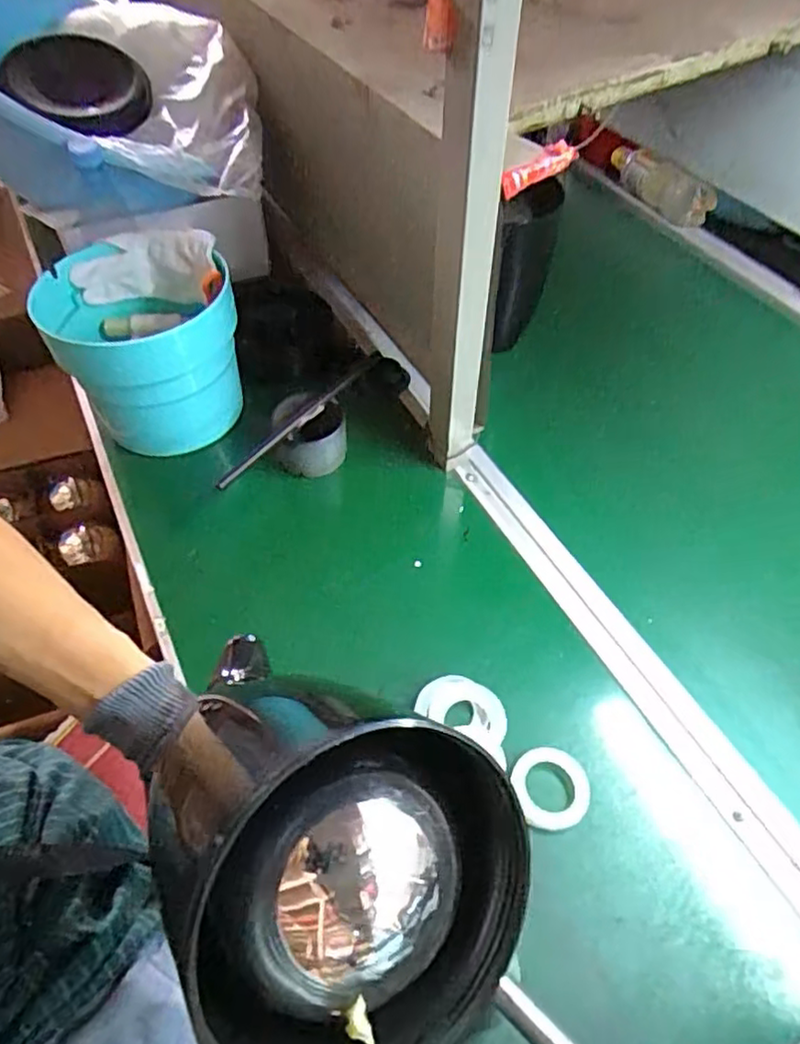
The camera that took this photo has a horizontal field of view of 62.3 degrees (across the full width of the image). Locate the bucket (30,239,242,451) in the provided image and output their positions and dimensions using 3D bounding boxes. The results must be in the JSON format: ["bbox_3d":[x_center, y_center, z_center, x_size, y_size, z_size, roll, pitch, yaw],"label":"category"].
[{"bbox_3d":[-0.264,-0.180,0.705,0.182,0.148,0.182,0,51,0],"label":"bucket"}]

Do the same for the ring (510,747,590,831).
[{"bbox_3d":[0.116,0.200,0.500,0.053,0.014,0.058,0,51,0],"label":"ring"}]

